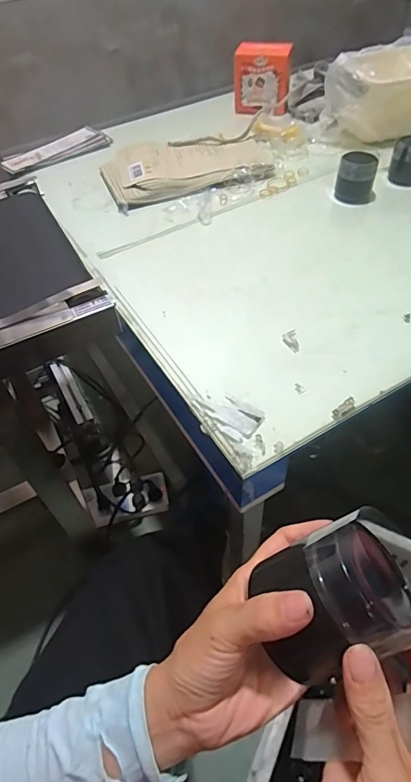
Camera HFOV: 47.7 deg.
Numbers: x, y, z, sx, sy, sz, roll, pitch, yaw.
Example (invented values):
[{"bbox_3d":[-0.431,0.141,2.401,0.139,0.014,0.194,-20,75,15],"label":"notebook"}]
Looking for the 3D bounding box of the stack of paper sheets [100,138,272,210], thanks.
[{"bbox_3d":[-0.037,-0.476,0.979,0.350,0.035,0.211,-16,51,-10],"label":"stack of paper sheets"}]

